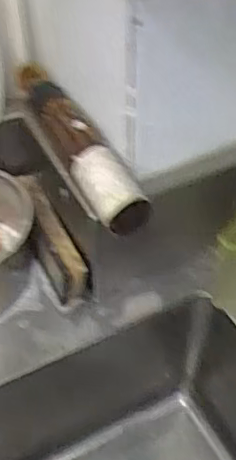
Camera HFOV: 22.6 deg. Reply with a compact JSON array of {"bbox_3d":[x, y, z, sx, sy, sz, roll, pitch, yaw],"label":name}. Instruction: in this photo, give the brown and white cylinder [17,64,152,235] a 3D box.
[{"bbox_3d":[-0.048,-0.108,0.671,0.048,0.045,0.304,-19,50,-16],"label":"brown and white cylinder"}]

